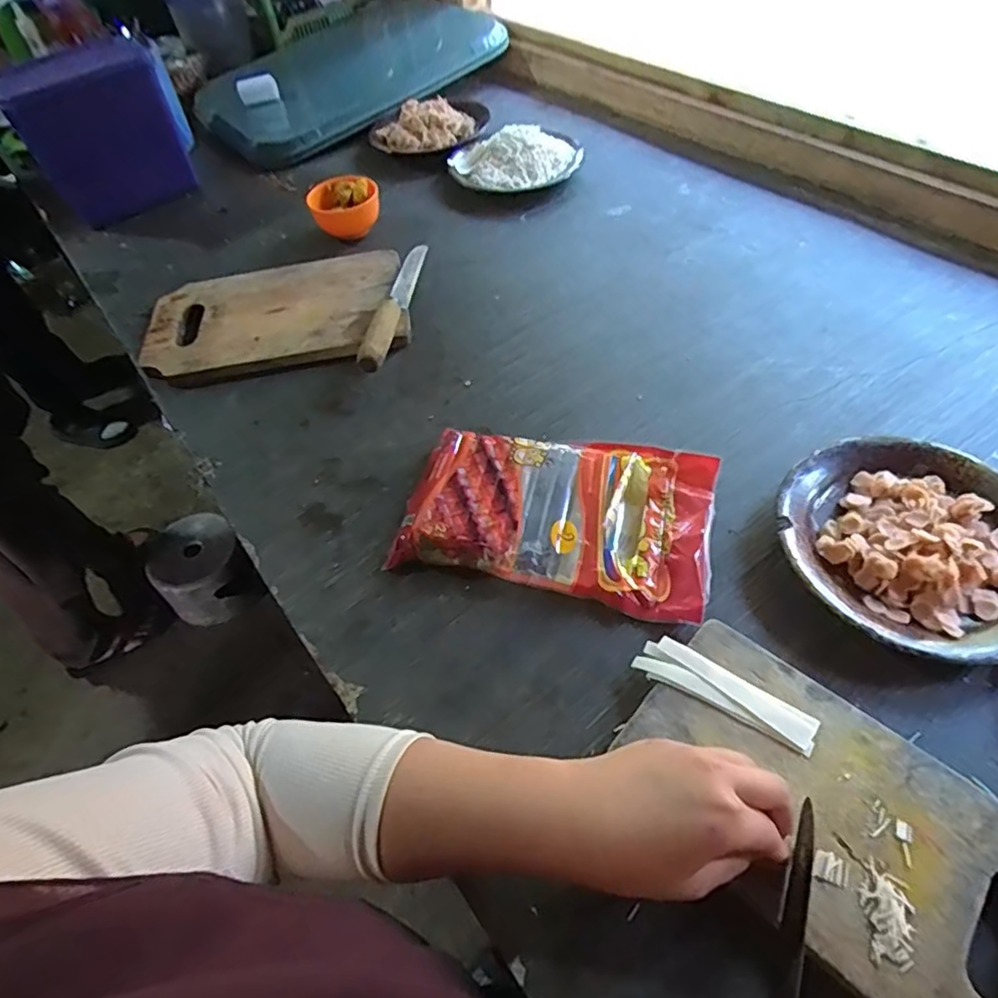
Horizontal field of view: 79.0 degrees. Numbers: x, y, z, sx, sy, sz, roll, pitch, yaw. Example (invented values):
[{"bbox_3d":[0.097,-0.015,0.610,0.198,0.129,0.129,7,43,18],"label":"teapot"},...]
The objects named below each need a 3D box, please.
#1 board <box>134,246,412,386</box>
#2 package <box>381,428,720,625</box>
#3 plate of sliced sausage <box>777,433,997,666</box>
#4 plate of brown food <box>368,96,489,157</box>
[{"bbox_3d":[-0.249,-0.213,0.685,0.281,0.021,0.189,-10,53,-2],"label":"board"},{"bbox_3d":[0.045,0.011,0.479,0.237,0.035,0.141,6,54,10],"label":"package"},{"bbox_3d":[0.301,0.031,0.440,0.178,0.033,0.181,-3,53,4],"label":"plate of sliced sausage"},{"bbox_3d":[-0.106,-0.571,0.924,0.174,0.047,0.144,-3,53,4],"label":"plate of brown food"}]

